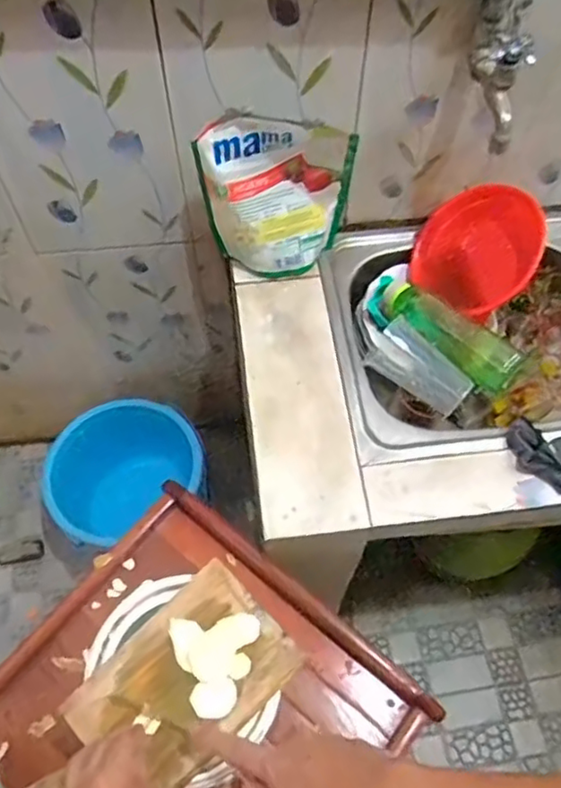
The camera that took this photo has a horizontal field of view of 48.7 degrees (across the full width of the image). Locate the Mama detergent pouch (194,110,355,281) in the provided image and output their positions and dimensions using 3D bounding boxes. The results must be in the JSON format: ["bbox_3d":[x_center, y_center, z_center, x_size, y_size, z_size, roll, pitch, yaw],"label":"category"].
[{"bbox_3d":[-0.008,-0.265,0.855,0.194,0.230,0.077,6,61,3],"label":"Mama detergent pouch"}]

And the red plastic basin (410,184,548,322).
[{"bbox_3d":[0.311,-0.228,0.950,0.170,0.215,0.070,46,52,10],"label":"red plastic basin"}]

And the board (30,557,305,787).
[{"bbox_3d":[-0.112,0.277,0.545,0.255,0.022,0.124,-39,68,-20],"label":"board"}]

